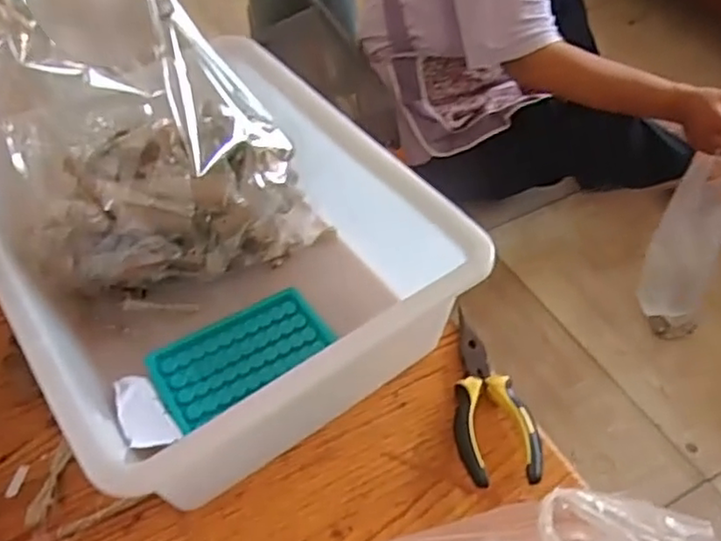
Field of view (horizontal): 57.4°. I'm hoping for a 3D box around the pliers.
[{"bbox_3d":[0.093,0.091,0.490,0.057,0.017,0.143,-4,49,-3],"label":"pliers"}]

